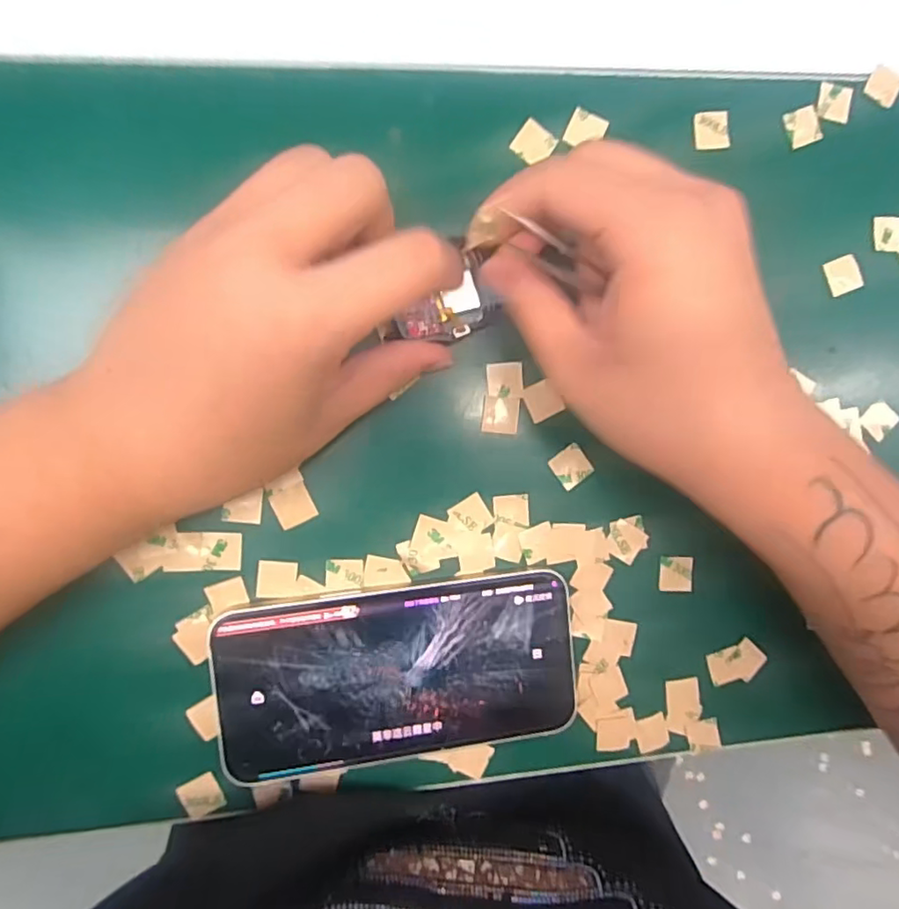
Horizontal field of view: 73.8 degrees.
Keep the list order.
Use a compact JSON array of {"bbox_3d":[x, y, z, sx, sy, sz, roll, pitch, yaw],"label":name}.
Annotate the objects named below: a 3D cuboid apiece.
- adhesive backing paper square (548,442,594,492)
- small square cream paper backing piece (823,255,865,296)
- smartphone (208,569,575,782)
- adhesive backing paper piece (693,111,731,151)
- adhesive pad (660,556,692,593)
[{"bbox_3d":[0.052,0.005,0.256,0.015,0.004,0.015,-39,97,-5],"label":"adhesive backing paper square"},{"bbox_3d":[0.178,-0.080,0.268,0.017,0.004,0.016,-21,95,-7],"label":"small square cream paper backing piece"},{"bbox_3d":[-0.020,0.089,0.246,0.142,0.008,0.070,-5,93,-8],"label":"smartphone"},{"bbox_3d":[0.113,-0.139,0.255,0.016,0.004,0.015,-7,93,-8],"label":"adhesive backing paper piece"},{"bbox_3d":[0.101,0.053,0.265,0.015,0.004,0.016,3,90,-5],"label":"adhesive pad"}]

